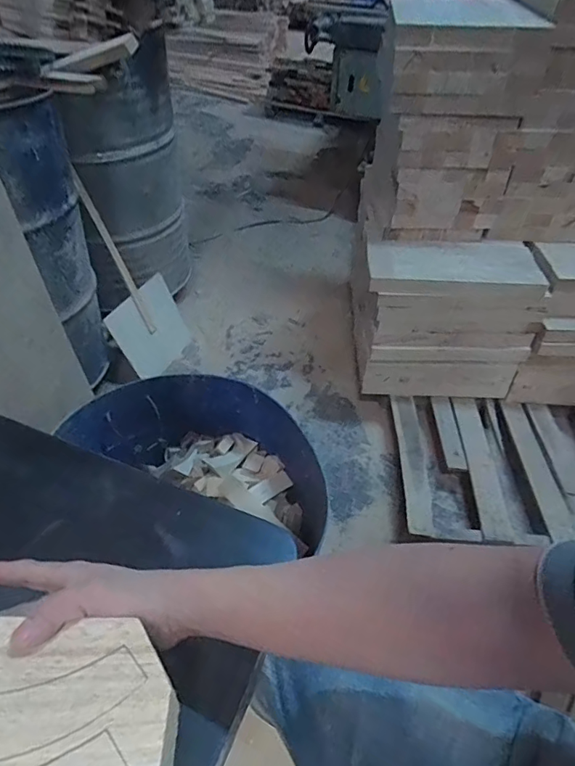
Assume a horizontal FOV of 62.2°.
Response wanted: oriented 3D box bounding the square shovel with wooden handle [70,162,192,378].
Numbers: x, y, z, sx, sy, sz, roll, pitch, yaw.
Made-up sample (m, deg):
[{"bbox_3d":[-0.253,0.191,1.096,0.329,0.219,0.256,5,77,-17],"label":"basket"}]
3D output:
[{"bbox_3d":[-0.547,-0.361,1.665,0.130,0.711,0.309,3,40,30],"label":"square shovel with wooden handle"}]

